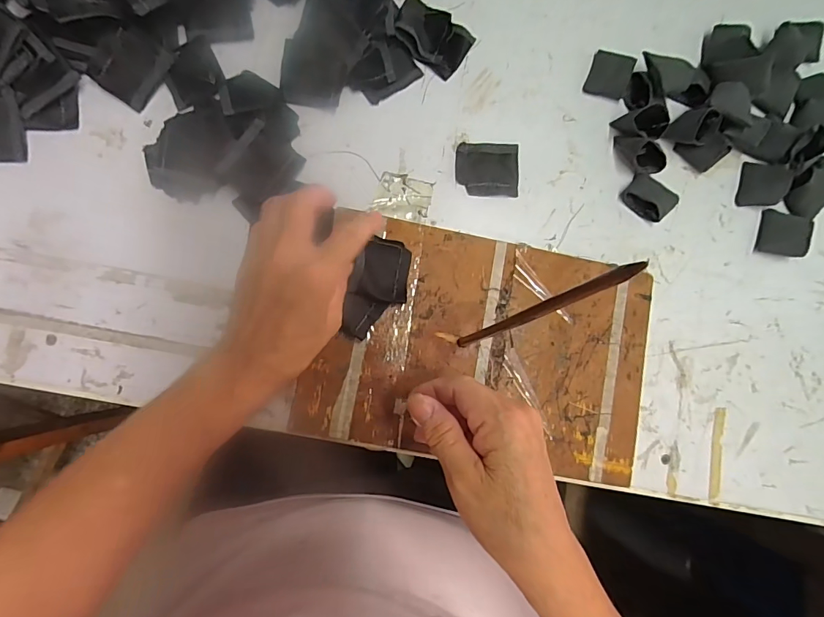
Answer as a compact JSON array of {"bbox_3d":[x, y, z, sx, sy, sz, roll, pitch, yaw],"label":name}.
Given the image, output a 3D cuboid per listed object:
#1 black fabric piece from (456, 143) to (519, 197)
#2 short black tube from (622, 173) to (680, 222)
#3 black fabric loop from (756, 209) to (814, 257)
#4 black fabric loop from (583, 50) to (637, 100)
[{"bbox_3d":[0.066,-0.121,0.375,0.054,0.004,0.047,1,82,-6],"label":"black fabric piece"},{"bbox_3d":[0.210,-0.098,0.380,0.042,0.018,0.034,41,80,1],"label":"short black tube"},{"bbox_3d":[0.329,-0.068,0.383,0.030,0.022,0.040,16,81,-4],"label":"black fabric loop"},{"bbox_3d":[0.180,-0.213,0.393,0.035,0.017,0.037,17,81,-3],"label":"black fabric loop"}]

